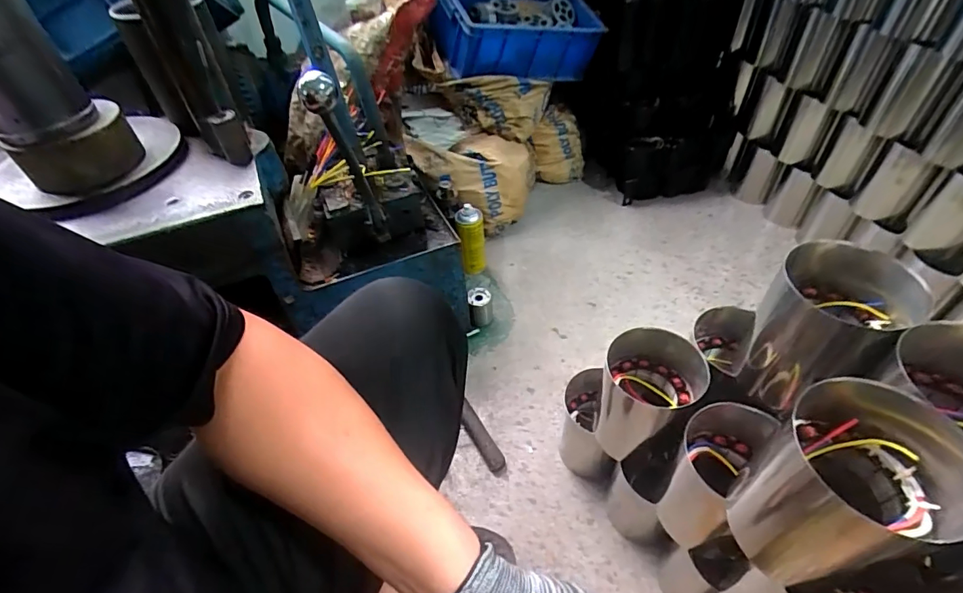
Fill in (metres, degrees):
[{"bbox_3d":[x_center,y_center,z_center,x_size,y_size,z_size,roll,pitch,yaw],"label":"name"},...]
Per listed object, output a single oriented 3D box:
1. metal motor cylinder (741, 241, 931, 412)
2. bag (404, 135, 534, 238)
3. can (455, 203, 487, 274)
[{"bbox_3d":[0.369,0.037,0.522,0.103,0.162,0.113,-2,47,3],"label":"metal motor cylinder"},{"bbox_3d":[0.010,-0.309,1.266,0.320,0.203,0.220,-28,51,-20],"label":"bag"},{"bbox_3d":[-0.023,-0.127,1.119,0.063,0.160,0.070,-14,47,-8],"label":"can"}]

